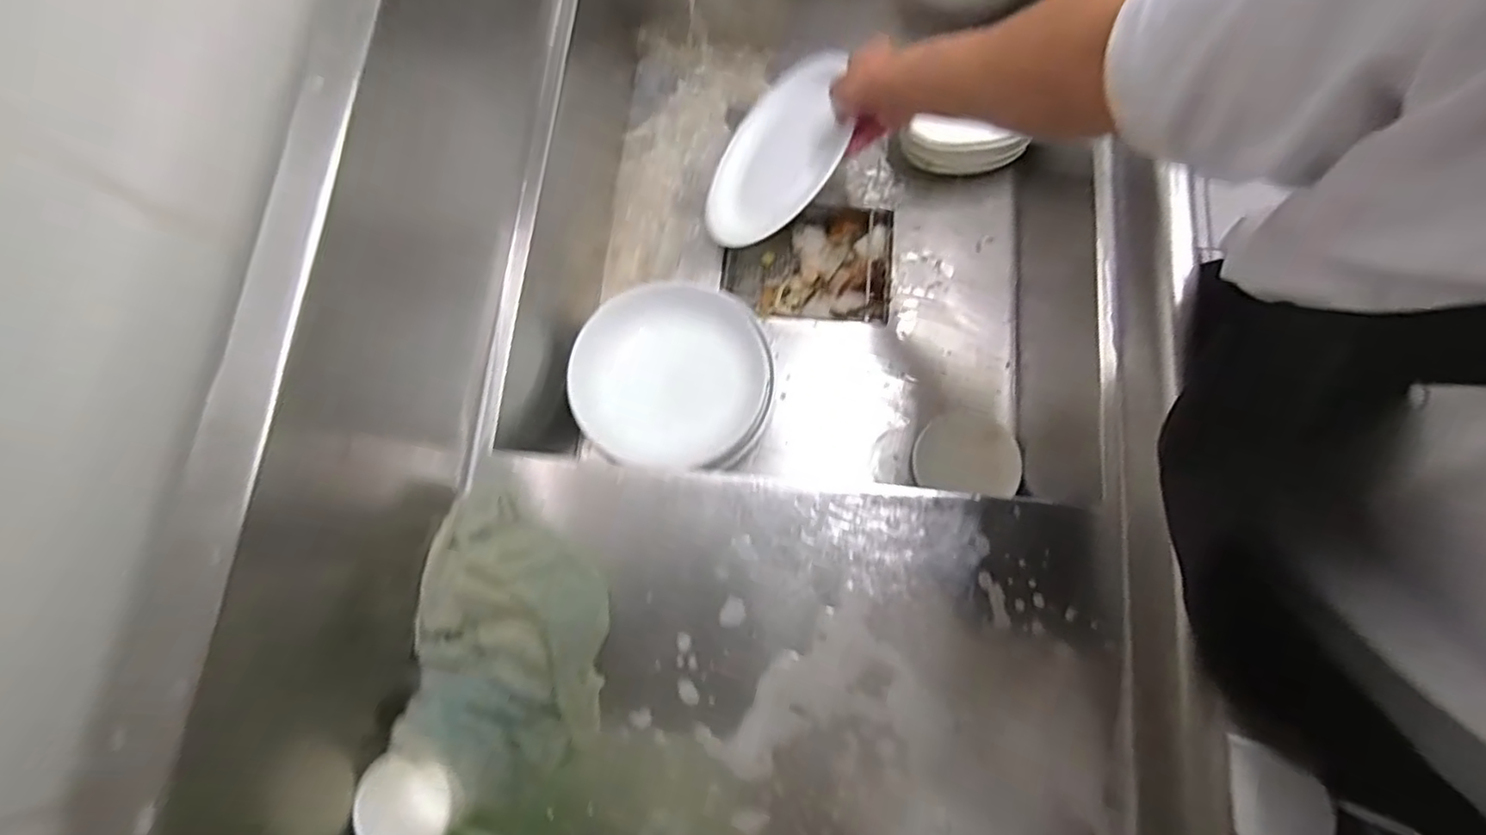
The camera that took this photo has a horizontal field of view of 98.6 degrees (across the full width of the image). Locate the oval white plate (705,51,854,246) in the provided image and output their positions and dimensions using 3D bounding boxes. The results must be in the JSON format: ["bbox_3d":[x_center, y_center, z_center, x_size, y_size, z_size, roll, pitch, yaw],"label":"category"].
[{"bbox_3d":[0.046,-0.312,0.739,0.188,0.025,0.235,-4,67,43],"label":"oval white plate"}]

